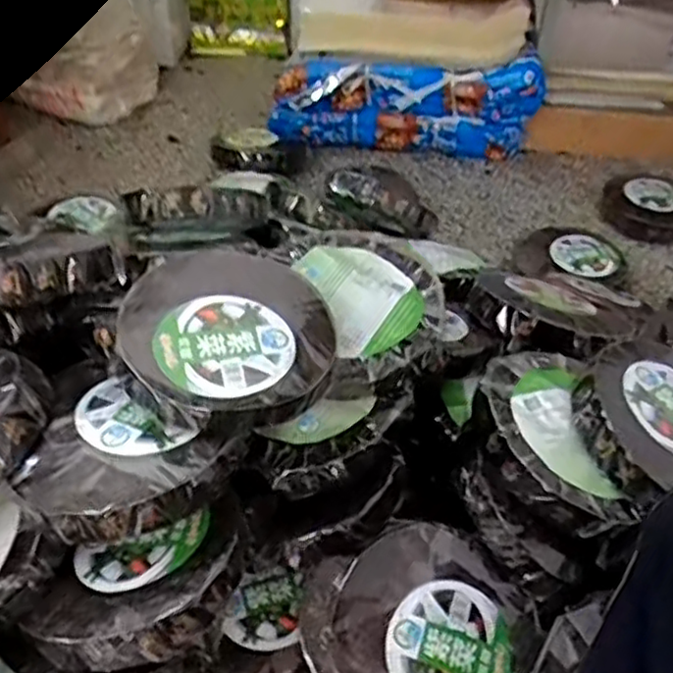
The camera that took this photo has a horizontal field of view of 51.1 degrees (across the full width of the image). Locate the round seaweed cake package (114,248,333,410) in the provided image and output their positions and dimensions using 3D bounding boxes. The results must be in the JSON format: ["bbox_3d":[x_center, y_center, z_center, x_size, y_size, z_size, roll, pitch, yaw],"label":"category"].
[{"bbox_3d":[-0.098,-0.009,0.648,0.185,0.036,0.196,1,42,-1],"label":"round seaweed cake package"}]

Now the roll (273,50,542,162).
[{"bbox_3d":[0.144,-0.502,1.577,0.589,0.209,0.091,5,42,4],"label":"roll"}]

